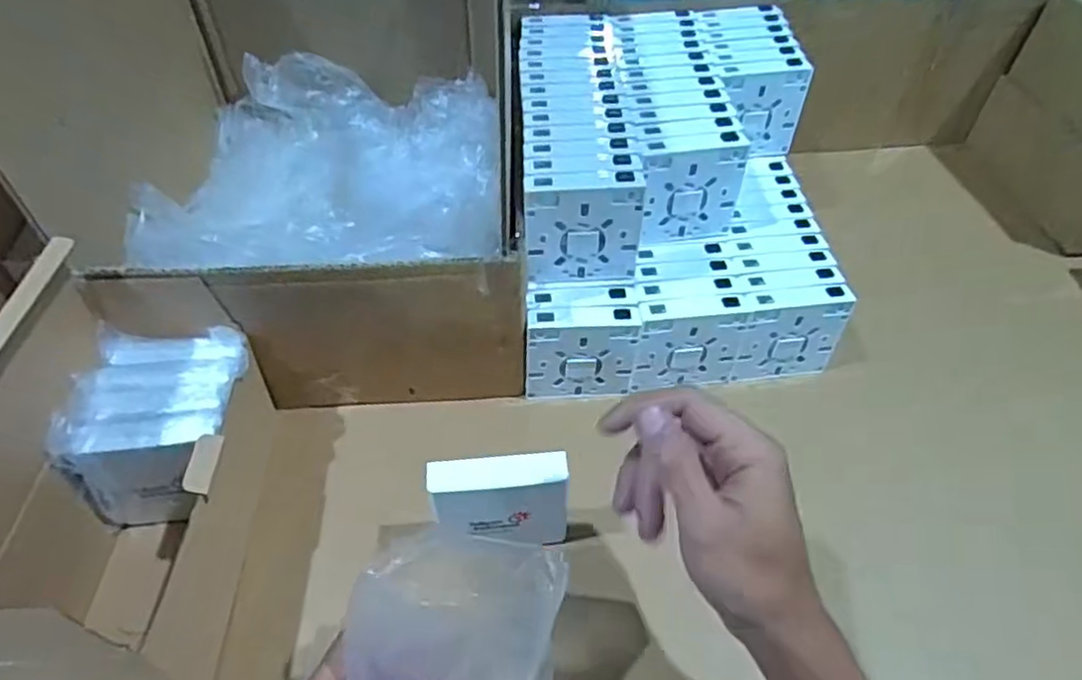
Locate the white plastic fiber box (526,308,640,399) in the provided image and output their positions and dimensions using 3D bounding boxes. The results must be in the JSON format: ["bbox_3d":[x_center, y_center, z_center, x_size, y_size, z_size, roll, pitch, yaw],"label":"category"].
[{"bbox_3d":[0.031,0.011,0.524,0.084,0.080,0.025,-5,48,-6],"label":"white plastic fiber box"}]

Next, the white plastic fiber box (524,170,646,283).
[{"bbox_3d":[0.031,-0.082,0.496,0.083,0.088,0.022,-3,48,-3],"label":"white plastic fiber box"}]

